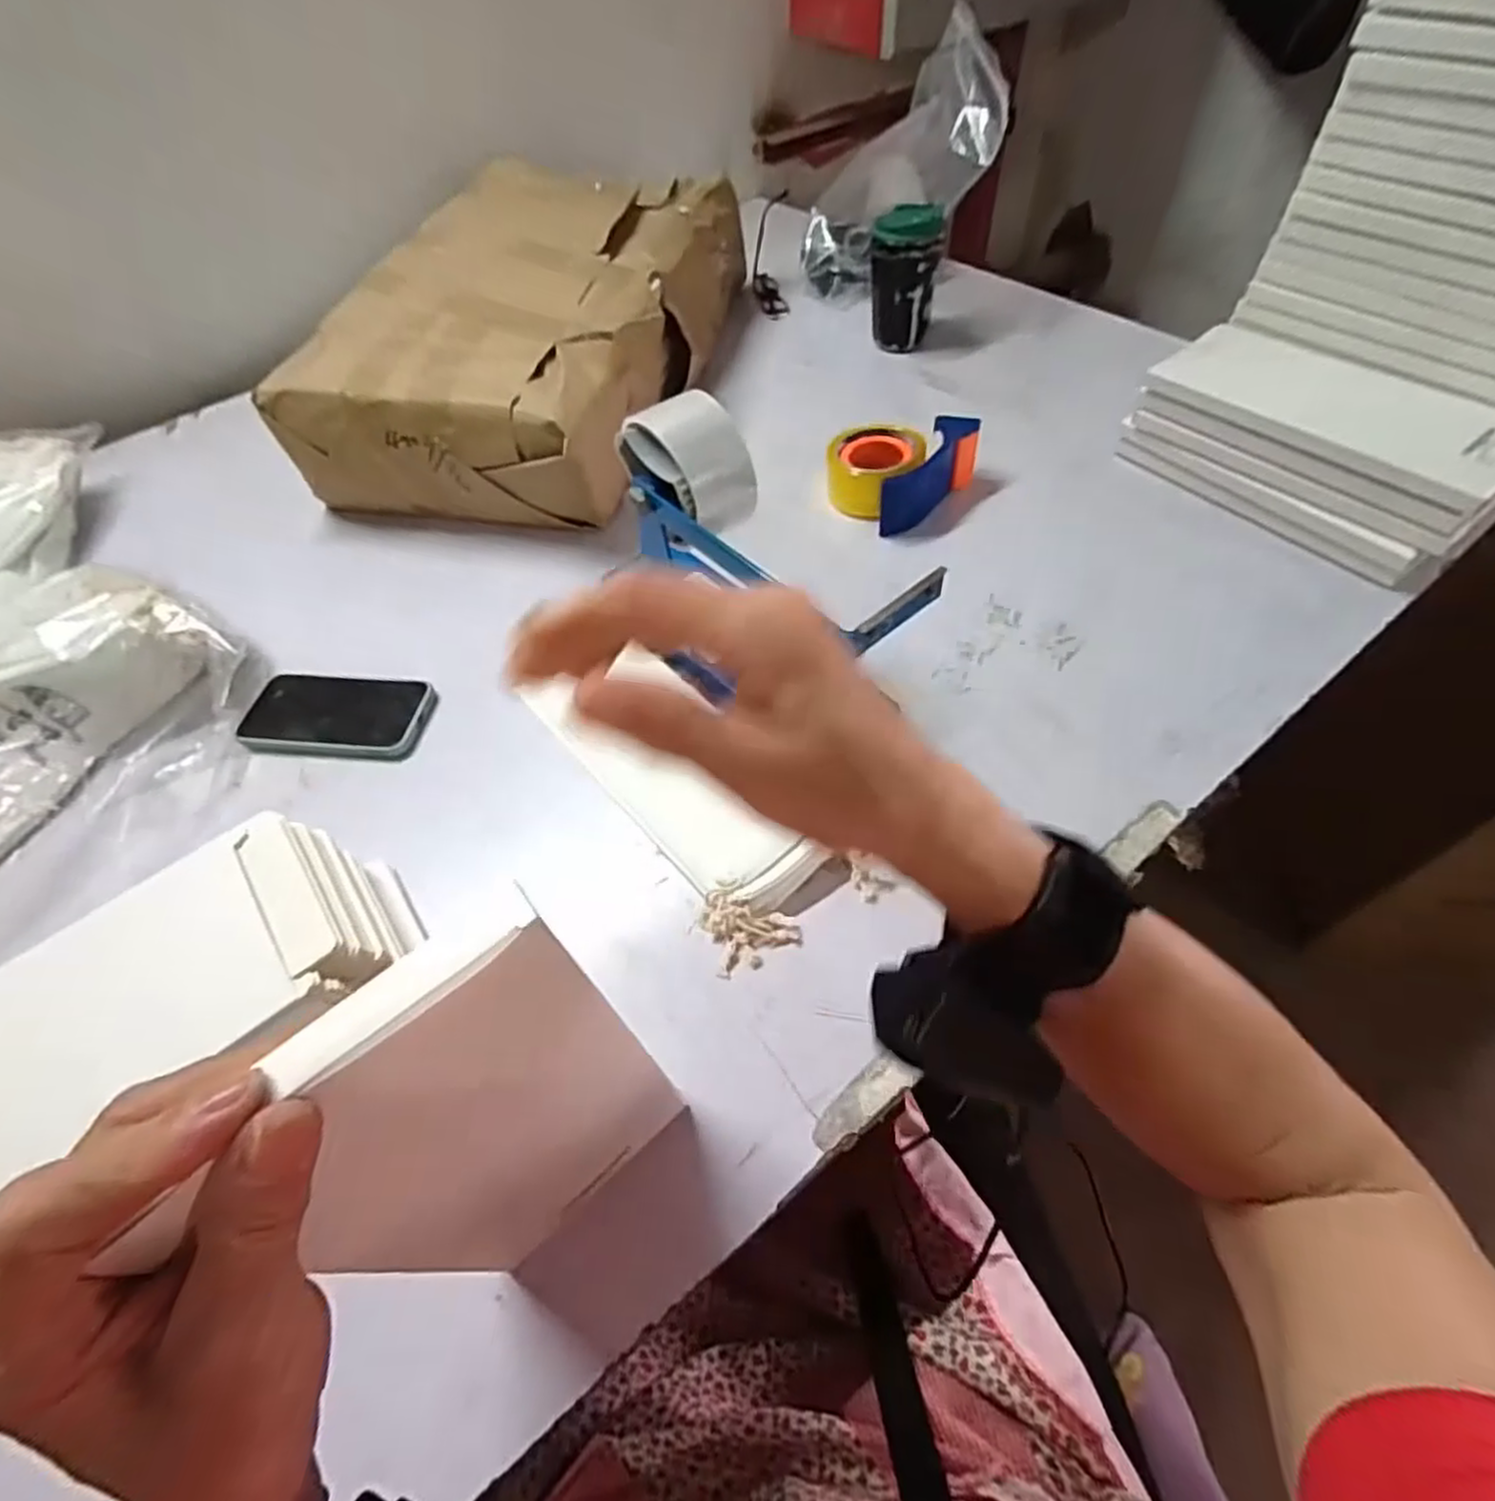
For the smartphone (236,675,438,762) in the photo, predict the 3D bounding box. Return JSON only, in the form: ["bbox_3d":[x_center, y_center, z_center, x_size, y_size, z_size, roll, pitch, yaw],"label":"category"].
[{"bbox_3d":[-0.353,-0.030,0.625,0.164,0.020,0.072,5,54,9],"label":"smartphone"}]

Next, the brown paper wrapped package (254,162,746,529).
[{"bbox_3d":[-0.235,-0.502,0.868,0.362,0.152,0.576,11,56,13],"label":"brown paper wrapped package"}]

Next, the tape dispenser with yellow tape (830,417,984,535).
[{"bbox_3d":[0.149,-0.289,0.734,0.133,0.060,0.118,-39,60,-21],"label":"tape dispenser with yellow tape"}]

